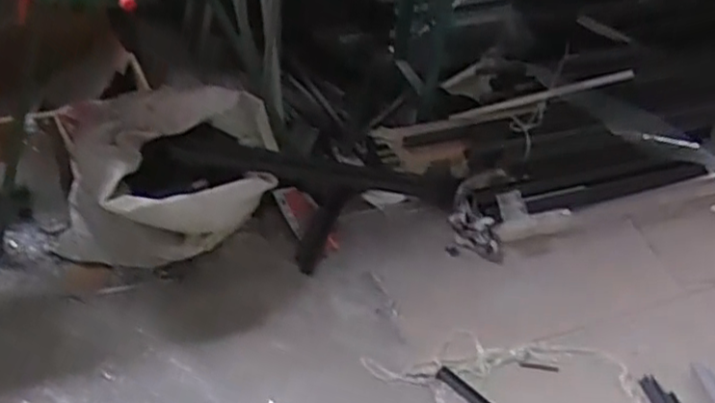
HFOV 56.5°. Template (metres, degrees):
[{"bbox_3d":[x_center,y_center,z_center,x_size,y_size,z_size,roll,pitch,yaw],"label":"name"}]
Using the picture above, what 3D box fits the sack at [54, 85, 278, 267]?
[{"bbox_3d":[-0.505,-0.042,1.726,0.557,0.358,0.376,-2,43,-7],"label":"sack"}]

